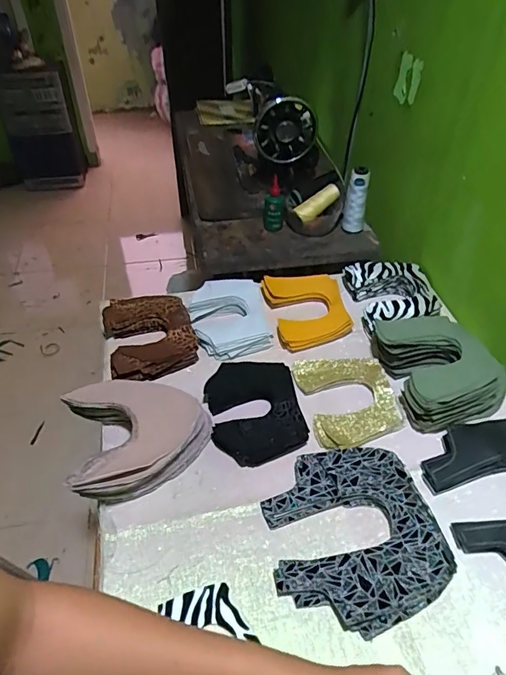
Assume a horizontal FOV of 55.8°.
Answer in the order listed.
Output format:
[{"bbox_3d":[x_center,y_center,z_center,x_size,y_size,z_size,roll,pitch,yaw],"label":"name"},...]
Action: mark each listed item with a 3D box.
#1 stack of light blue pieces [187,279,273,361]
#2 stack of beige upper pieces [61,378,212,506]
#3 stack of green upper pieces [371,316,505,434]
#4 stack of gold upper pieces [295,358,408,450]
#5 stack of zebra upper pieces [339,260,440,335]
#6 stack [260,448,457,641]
[{"bbox_3d":[-0.039,-0.033,0.813,0.126,0.049,0.161,-12,46,-13],"label":"stack of light blue pieces"},{"bbox_3d":[-0.153,0.122,0.634,0.182,0.066,0.156,-19,45,-19],"label":"stack of beige upper pieces"},{"bbox_3d":[0.279,0.039,0.711,0.167,0.065,0.175,-11,43,-11],"label":"stack of green upper pieces"},{"bbox_3d":[0.139,0.088,0.697,0.131,0.016,0.151,-8,45,-8],"label":"stack of gold upper pieces"},{"bbox_3d":[0.242,-0.068,0.835,0.146,0.056,0.151,-1,42,0],"label":"stack of zebra upper pieces"},{"bbox_3d":[0.112,0.222,0.553,0.186,0.029,0.196,-11,46,-12],"label":"stack"}]

